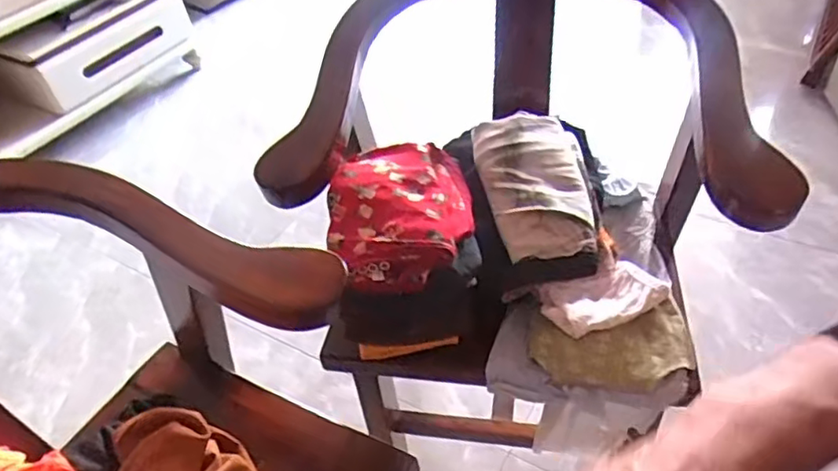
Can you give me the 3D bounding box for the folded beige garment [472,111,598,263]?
[{"bbox_3d":[0.156,-0.076,0.813,0.140,0.072,0.217,-6,44,1],"label":"folded beige garment"}]

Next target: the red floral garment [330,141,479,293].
[{"bbox_3d":[-0.023,-0.037,0.761,0.172,0.038,0.239,-4,44,3],"label":"red floral garment"}]

